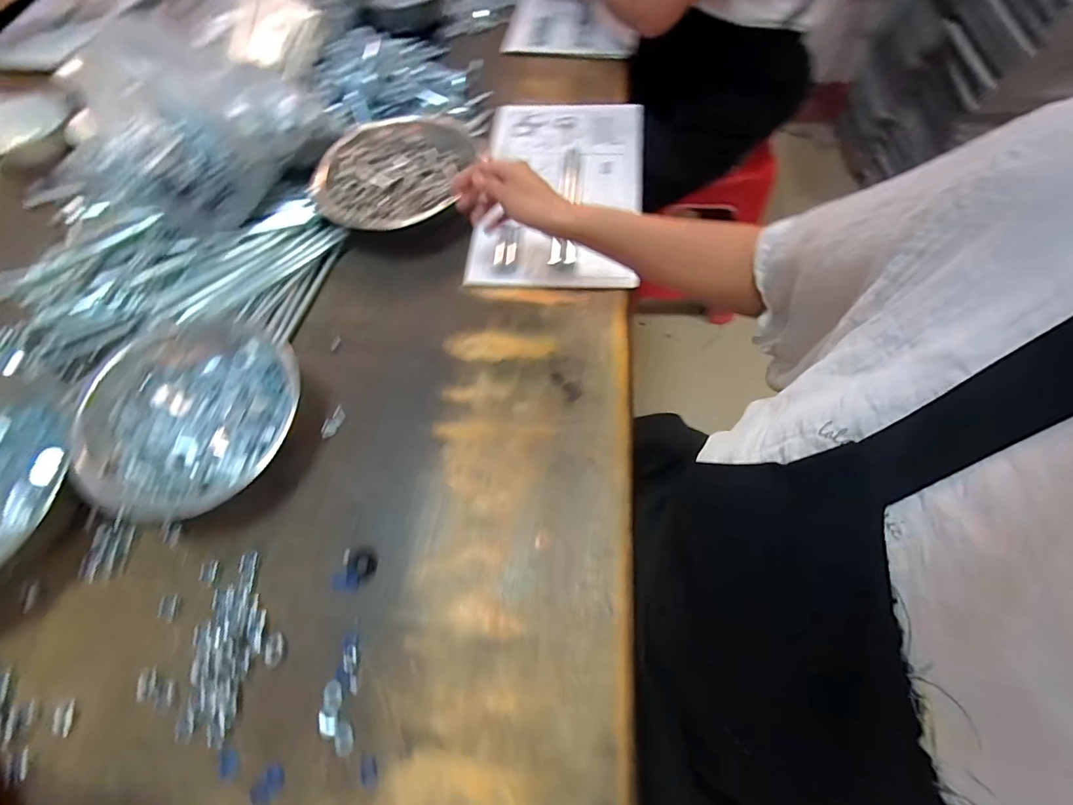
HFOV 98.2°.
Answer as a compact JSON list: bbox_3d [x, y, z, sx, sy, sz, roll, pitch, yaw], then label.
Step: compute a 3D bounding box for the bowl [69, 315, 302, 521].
[{"bbox_3d":[-0.371,0.010,0.499,0.197,0.068,0.212,20,66,10],"label":"bowl"}]

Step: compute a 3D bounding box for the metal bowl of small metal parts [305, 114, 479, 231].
[{"bbox_3d":[-0.201,-0.308,0.659,0.211,0.055,0.210,0,64,1],"label":"metal bowl of small metal parts"}]

